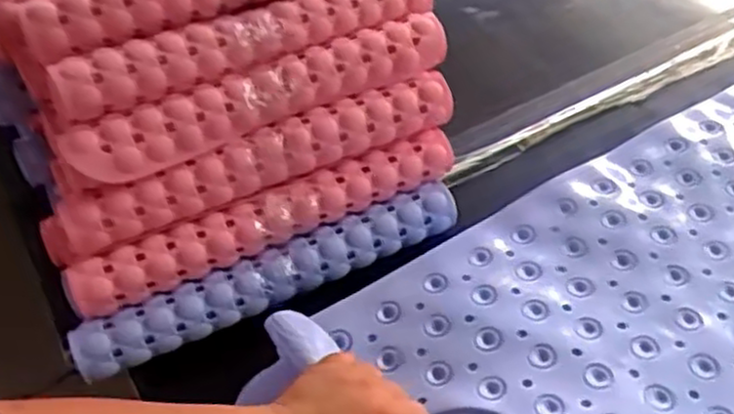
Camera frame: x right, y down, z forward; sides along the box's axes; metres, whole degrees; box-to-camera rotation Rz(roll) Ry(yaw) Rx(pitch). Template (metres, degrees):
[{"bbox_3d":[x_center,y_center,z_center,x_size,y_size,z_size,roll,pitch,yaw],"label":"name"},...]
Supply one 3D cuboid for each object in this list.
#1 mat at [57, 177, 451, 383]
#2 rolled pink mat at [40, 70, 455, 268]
[{"bbox_3d":[-0.084,0.064,0.702,0.367,0.036,0.041,-22,50,-15],"label":"mat"},{"bbox_3d":[-0.095,-0.043,0.697,0.381,0.046,0.050,-22,51,-17],"label":"rolled pink mat"}]

